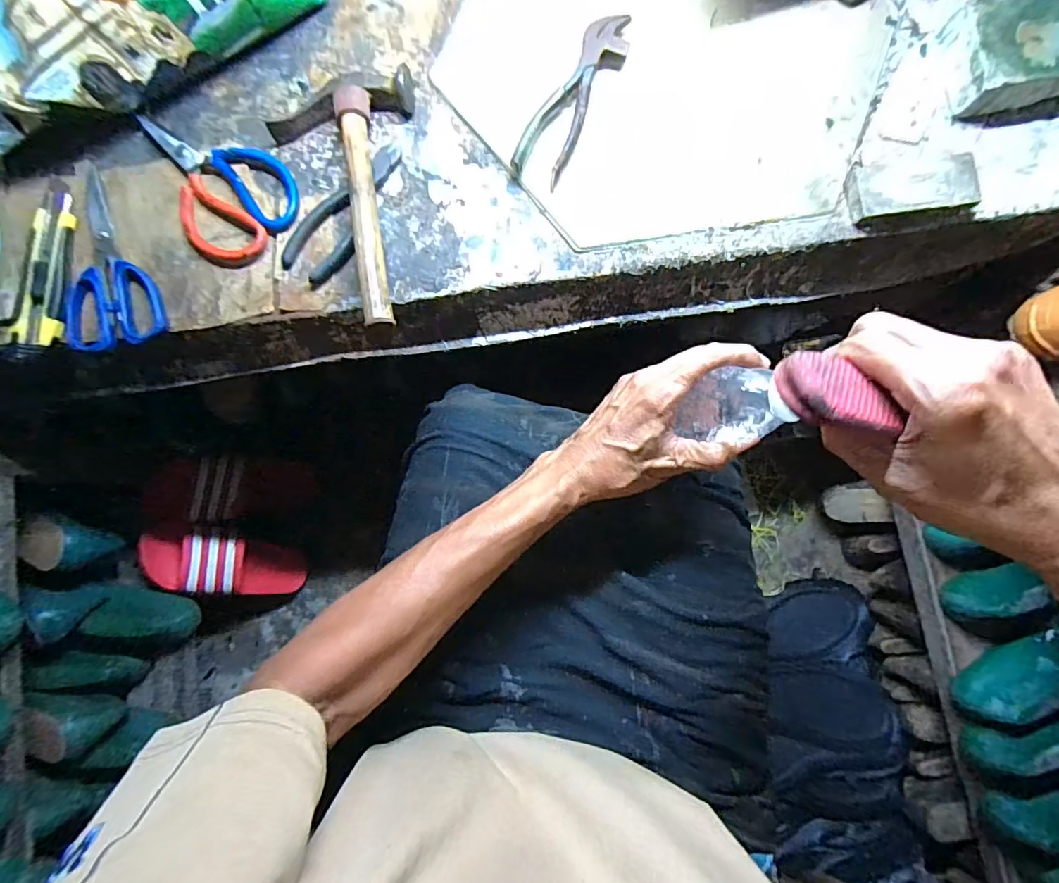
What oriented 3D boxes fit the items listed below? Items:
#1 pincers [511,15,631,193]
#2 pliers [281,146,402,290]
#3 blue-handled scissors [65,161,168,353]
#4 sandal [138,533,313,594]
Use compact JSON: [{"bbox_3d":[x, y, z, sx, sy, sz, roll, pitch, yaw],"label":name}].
[{"bbox_3d":[0.044,-0.332,0.478,0.048,0.022,0.188,27,85,2],"label":"pincers"},{"bbox_3d":[-0.172,-0.216,0.467,0.058,0.008,0.153,33,86,3],"label":"pliers"},{"bbox_3d":[-0.394,-0.169,0.455,0.083,0.011,0.179,-18,85,-2],"label":"blue-handled scissors"},{"bbox_3d":[-0.497,0.202,0.846,0.073,0.266,0.096,16,83,43],"label":"sandal"}]

